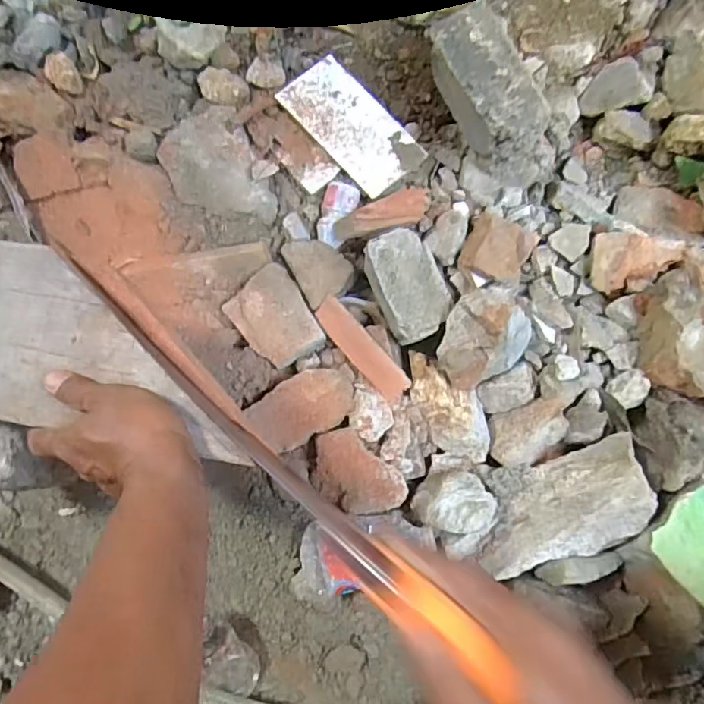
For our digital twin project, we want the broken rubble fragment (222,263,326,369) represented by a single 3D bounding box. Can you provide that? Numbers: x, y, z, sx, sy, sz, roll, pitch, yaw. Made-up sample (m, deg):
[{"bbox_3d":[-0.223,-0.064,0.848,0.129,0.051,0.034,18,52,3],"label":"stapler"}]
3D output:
[{"bbox_3d":[-0.086,-0.036,0.629,0.078,0.018,0.104,-32,83,3],"label":"broken rubble fragment"}]

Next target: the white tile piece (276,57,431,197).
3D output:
[{"bbox_3d":[-0.001,-0.266,0.666,0.087,0.005,0.175,-39,79,-9],"label":"white tile piece"}]

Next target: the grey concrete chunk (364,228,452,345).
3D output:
[{"bbox_3d":[0.061,-0.071,0.606,0.074,0.046,0.116,-25,84,2],"label":"grey concrete chunk"}]

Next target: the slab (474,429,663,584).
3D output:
[{"bbox_3d":[0.217,0.159,0.583,0.170,0.053,0.099,-14,84,5],"label":"slab"}]

